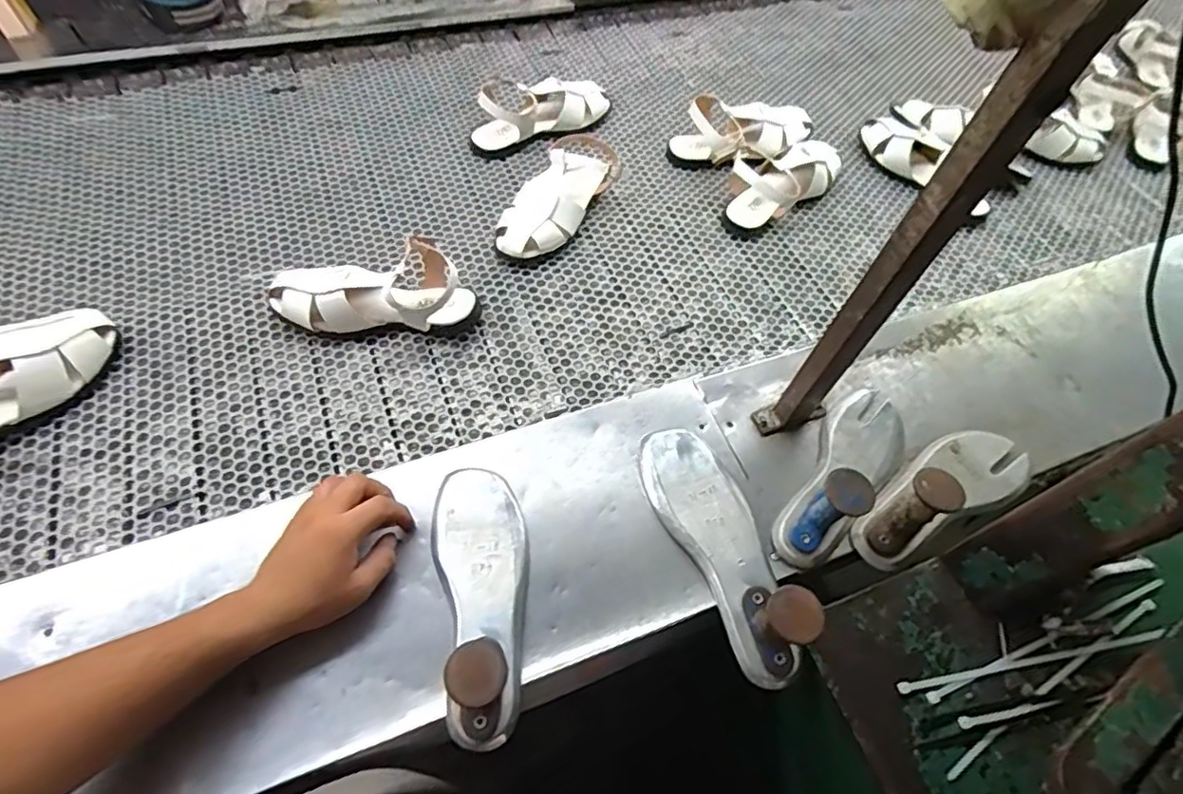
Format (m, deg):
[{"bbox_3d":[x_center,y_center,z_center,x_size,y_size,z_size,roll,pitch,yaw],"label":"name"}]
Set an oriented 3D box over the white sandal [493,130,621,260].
[{"bbox_3d":[-0.052,-0.271,0.849,0.084,0.086,0.202,34,61,19],"label":"white sandal"}]

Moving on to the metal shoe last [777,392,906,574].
[{"bbox_3d":[0.273,0.058,0.629,0.084,0.088,0.241,33,60,19],"label":"metal shoe last"}]

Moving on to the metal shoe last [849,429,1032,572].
[{"bbox_3d":[0.374,0.078,0.624,0.236,0.096,0.087,-30,61,-22],"label":"metal shoe last"}]

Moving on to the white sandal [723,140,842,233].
[{"bbox_3d":[0.287,-0.332,0.939,0.229,0.069,0.108,-29,62,-20],"label":"white sandal"}]

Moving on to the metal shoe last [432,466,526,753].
[{"bbox_3d":[-0.096,0.159,0.541,0.085,0.090,0.247,-8,55,-8],"label":"metal shoe last"}]

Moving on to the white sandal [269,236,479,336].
[{"bbox_3d":[-0.258,-0.129,0.744,0.231,0.085,0.097,3,56,0],"label":"white sandal"}]

